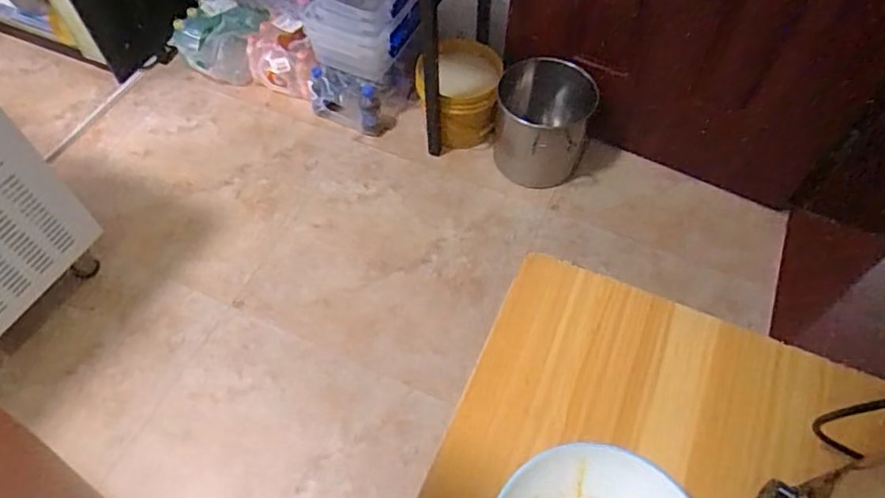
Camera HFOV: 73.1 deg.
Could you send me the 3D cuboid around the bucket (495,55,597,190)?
[{"bbox_3d":[0.263,-0.344,1.597,0.255,0.233,0.249,0,57,0],"label":"bucket"}]

